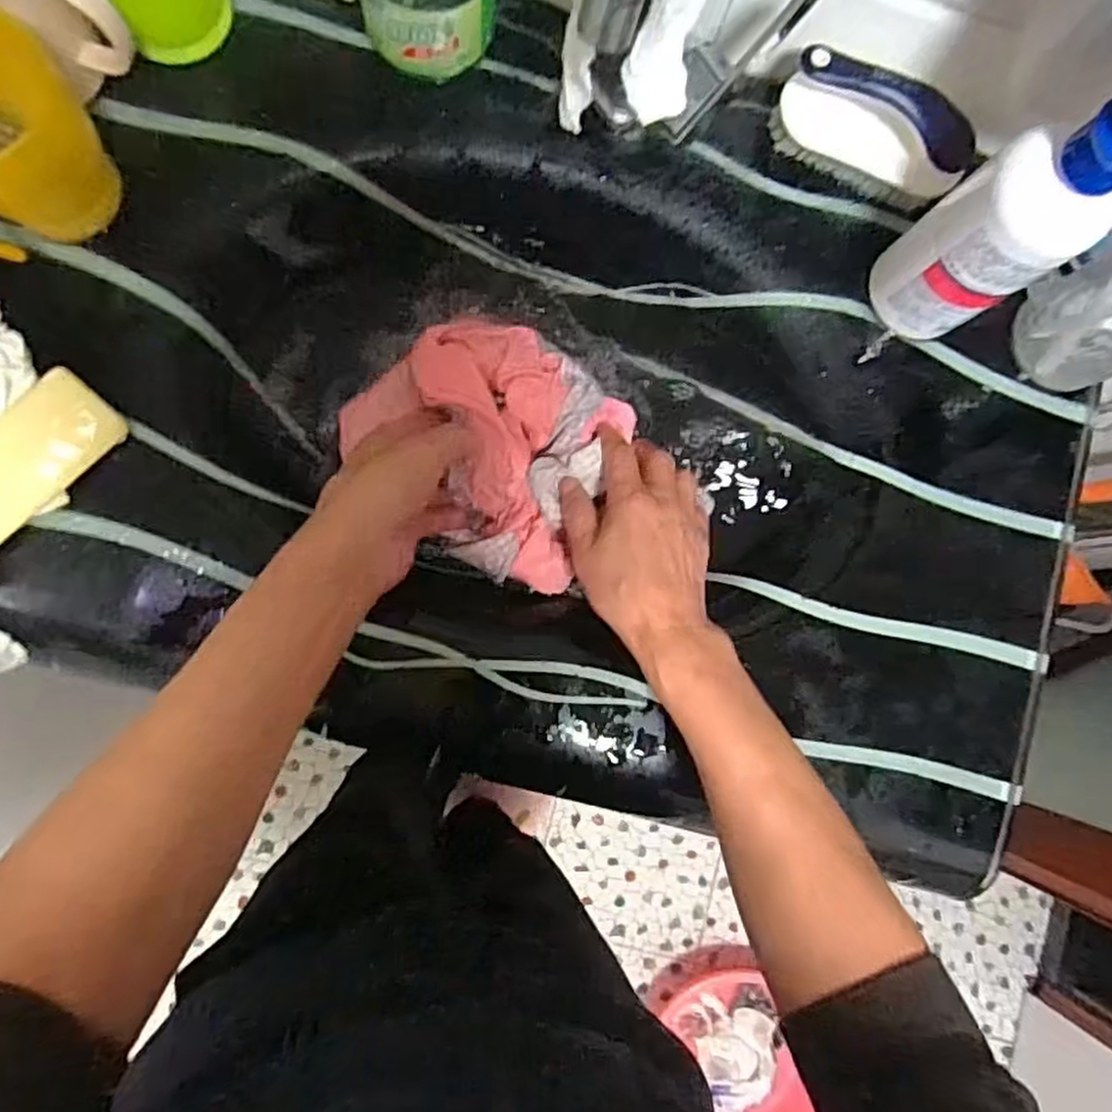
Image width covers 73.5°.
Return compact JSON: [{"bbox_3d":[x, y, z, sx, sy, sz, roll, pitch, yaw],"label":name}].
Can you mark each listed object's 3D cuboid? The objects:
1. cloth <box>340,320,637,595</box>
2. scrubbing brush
[{"bbox_3d":[-0.039,-0.081,0.512,0.182,0.046,0.151,37,83,-2],"label":"cloth"},{"bbox_3d":[0.213,-0.284,0.500,0.128,0.065,0.047,27,84,-3],"label":"scrubbing brush"}]

